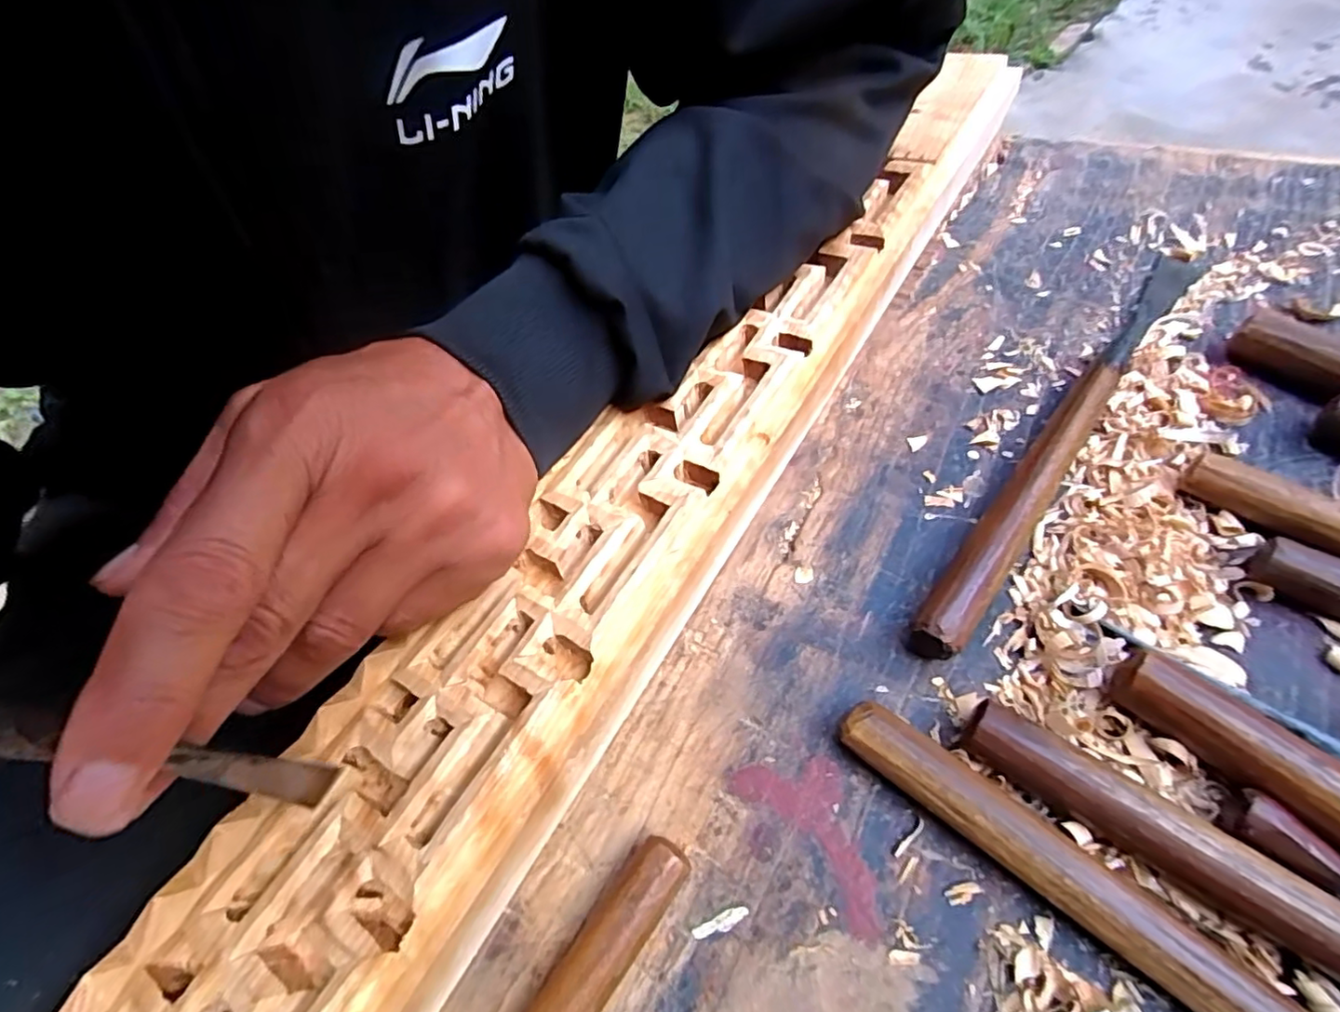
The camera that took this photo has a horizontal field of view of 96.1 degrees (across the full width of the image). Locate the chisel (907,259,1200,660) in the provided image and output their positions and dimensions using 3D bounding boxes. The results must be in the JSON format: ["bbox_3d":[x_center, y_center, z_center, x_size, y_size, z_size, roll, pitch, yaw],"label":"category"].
[{"bbox_3d":[0.166,-0.037,0.247,0.018,0.018,0.253,32,68,28],"label":"chisel"}]

